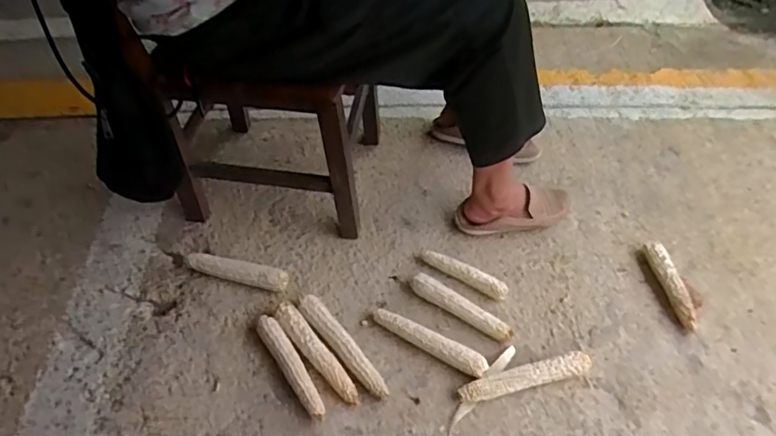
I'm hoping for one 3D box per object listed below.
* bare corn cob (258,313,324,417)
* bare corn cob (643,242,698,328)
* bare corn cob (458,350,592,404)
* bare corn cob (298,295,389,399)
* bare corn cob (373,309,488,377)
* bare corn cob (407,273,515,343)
[{"bbox_3d":[-0.143,0.221,0.833,0.031,0.041,0.169,-29,56,-22],"label":"bare corn cob"},{"bbox_3d":[0.479,0.113,0.952,0.034,0.031,0.157,-5,51,-5],"label":"bare corn cob"},{"bbox_3d":[0.204,0.240,0.834,0.202,0.036,0.032,-11,51,-10],"label":"bare corn cob"},{"bbox_3d":[-0.068,0.197,0.860,0.038,0.033,0.193,-33,58,-25],"label":"bare corn cob"},{"bbox_3d":[0.064,0.188,0.872,0.192,0.035,0.035,26,55,19],"label":"bare corn cob"},{"bbox_3d":[0.116,0.148,0.910,0.177,0.029,0.037,30,56,22],"label":"bare corn cob"}]

